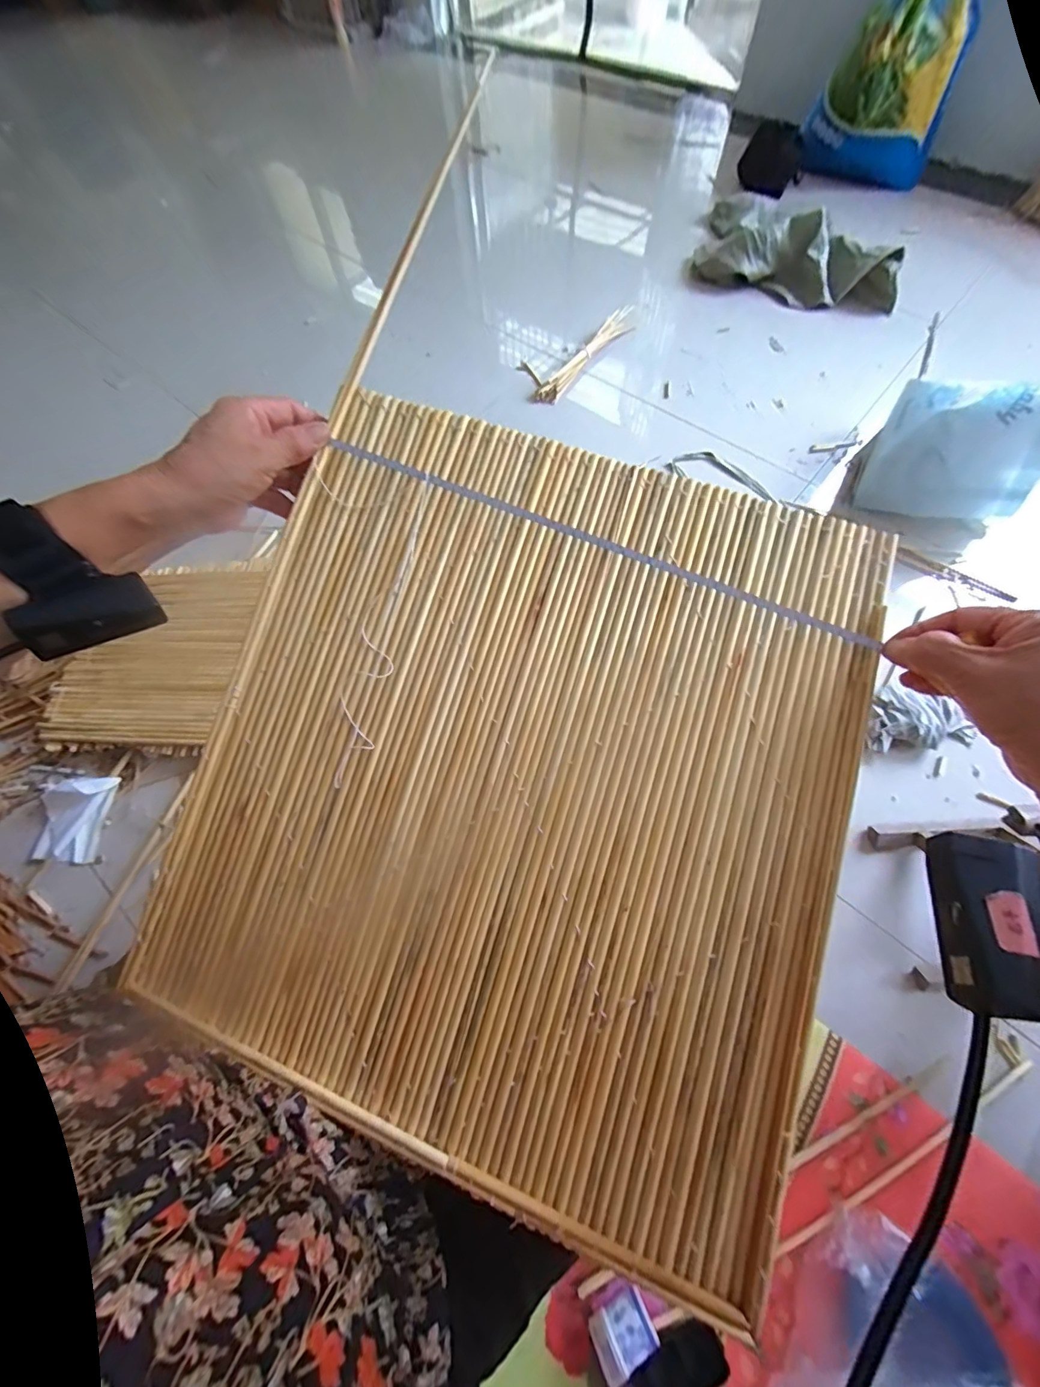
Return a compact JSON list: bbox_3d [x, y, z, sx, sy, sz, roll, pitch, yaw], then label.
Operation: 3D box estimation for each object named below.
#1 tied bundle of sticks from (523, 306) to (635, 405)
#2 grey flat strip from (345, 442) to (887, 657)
[{"bbox_3d":[0.185,-0.937,1.217,0.100,0.043,0.446,40,73,16],"label":"tied bundle of sticks"},{"bbox_3d":[0.047,-0.116,0.337,0.422,0.008,0.008,24,70,7],"label":"grey flat strip"}]

